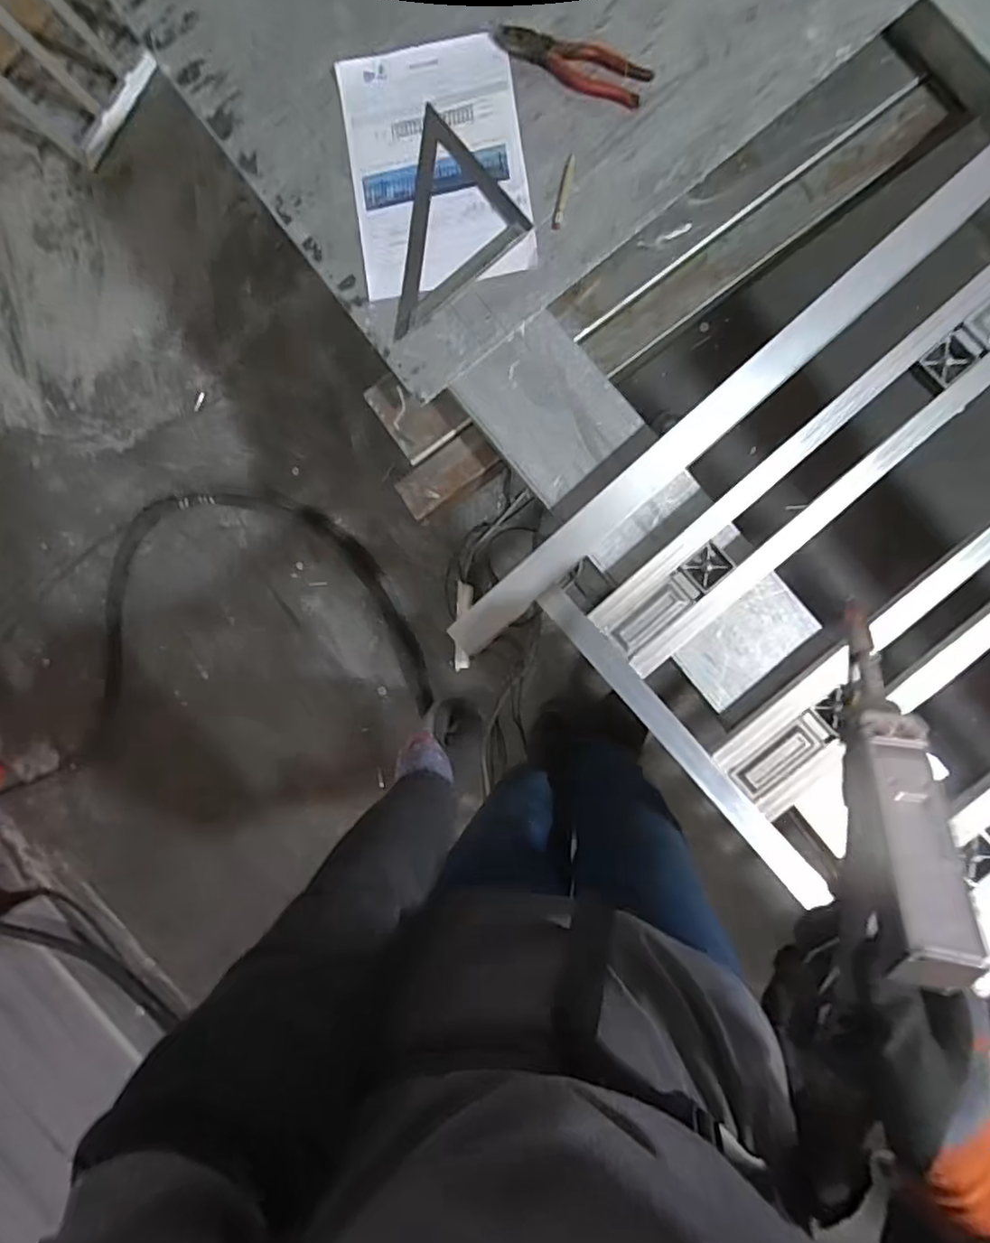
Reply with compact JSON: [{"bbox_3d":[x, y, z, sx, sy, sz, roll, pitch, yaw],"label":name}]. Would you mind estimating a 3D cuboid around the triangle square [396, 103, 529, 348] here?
[{"bbox_3d":[-0.033,-0.476,0.727,0.139,0.013,0.268,8,90,3],"label":"triangle square"}]

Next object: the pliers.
[{"bbox_3d":[0.089,-0.663,0.711,0.190,0.013,0.048,28,94,6],"label":"pliers"}]

